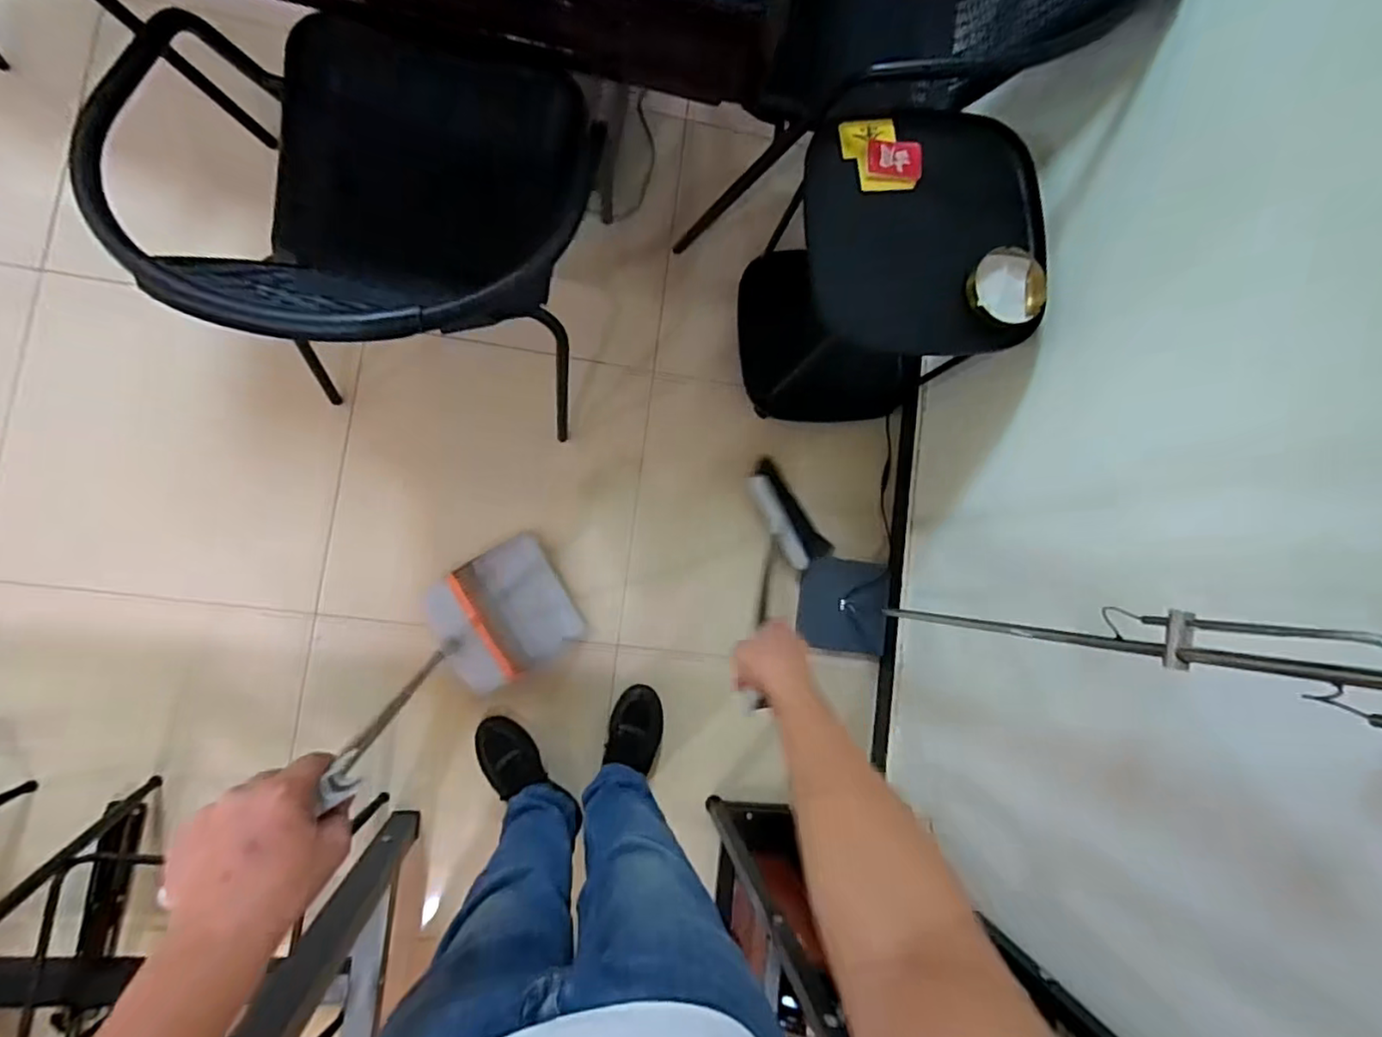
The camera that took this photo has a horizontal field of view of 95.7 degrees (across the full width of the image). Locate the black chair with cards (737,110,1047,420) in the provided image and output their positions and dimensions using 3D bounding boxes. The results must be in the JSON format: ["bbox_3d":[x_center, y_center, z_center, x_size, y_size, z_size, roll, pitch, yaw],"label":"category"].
[{"bbox_3d":[0.321,-0.425,1.208,0.435,0.503,0.403,-8,87,-10],"label":"black chair with cards"}]

